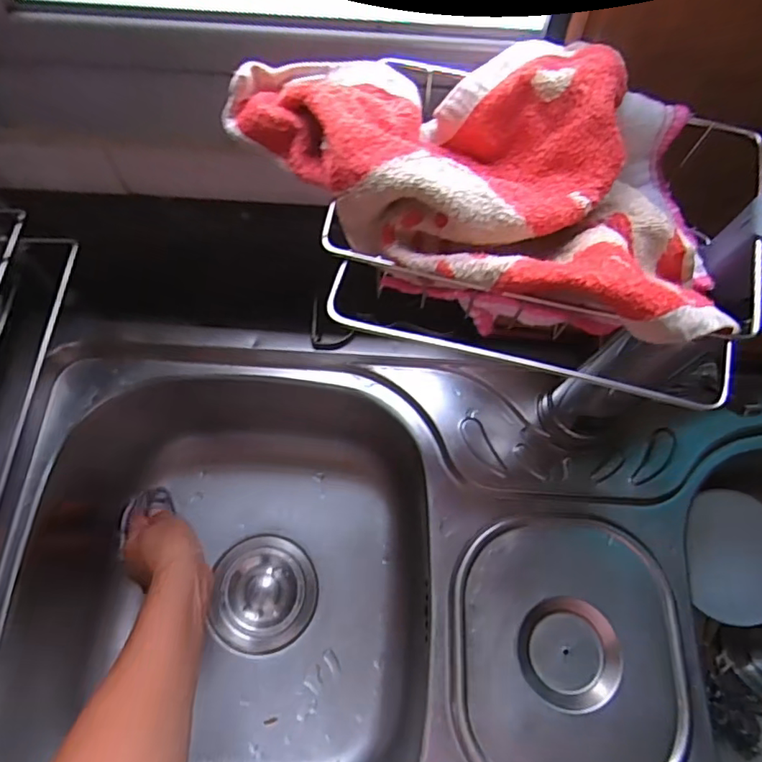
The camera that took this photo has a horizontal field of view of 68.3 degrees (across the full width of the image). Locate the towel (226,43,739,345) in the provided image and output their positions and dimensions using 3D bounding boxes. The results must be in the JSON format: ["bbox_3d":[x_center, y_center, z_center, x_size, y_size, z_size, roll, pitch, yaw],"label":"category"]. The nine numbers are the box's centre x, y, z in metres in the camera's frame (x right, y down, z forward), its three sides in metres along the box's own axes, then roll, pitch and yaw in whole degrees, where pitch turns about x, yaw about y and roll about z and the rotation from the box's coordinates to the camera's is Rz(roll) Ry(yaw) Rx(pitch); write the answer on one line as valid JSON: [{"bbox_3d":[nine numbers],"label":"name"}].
[{"bbox_3d":[0.045,-0.090,0.243,0.219,0.064,0.125,27,71,9],"label":"towel"}]

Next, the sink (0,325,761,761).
[{"bbox_3d":[0.113,0.210,0.476,0.818,0.211,0.401,5,65,4],"label":"sink"}]

